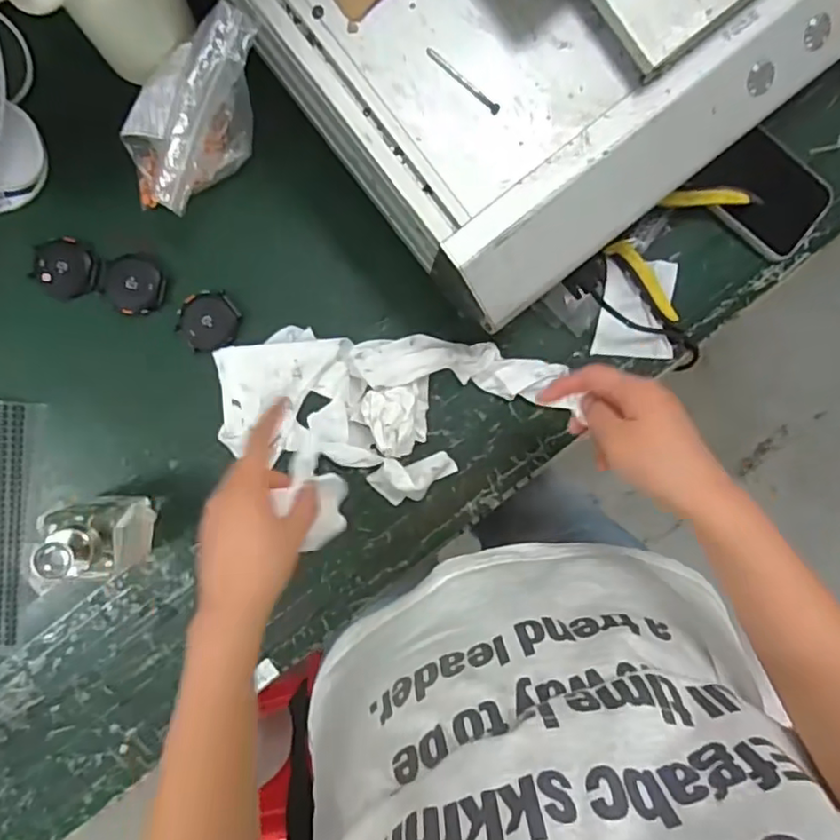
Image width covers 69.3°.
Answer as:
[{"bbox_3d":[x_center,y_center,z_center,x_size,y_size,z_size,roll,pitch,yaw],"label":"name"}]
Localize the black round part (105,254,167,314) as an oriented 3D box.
[{"bbox_3d":[-0.245,-0.117,0.524,0.049,0.007,0.050,0,94,-3],"label":"black round part"}]

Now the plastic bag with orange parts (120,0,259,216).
[{"bbox_3d":[-0.184,-0.239,0.473,0.081,0.100,0.139,36,91,-5],"label":"plastic bag with orange parts"}]

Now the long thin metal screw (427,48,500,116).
[{"bbox_3d":[0.028,-0.220,0.395,0.059,0.004,0.006,39,91,-5],"label":"long thin metal screw"}]

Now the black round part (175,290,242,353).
[{"bbox_3d":[-0.184,-0.087,0.530,0.051,0.008,0.050,0,94,-3],"label":"black round part"}]

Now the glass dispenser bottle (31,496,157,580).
[{"bbox_3d":[-0.262,0.095,0.482,0.059,0.121,0.052,2,94,-4],"label":"glass dispenser bottle"}]

